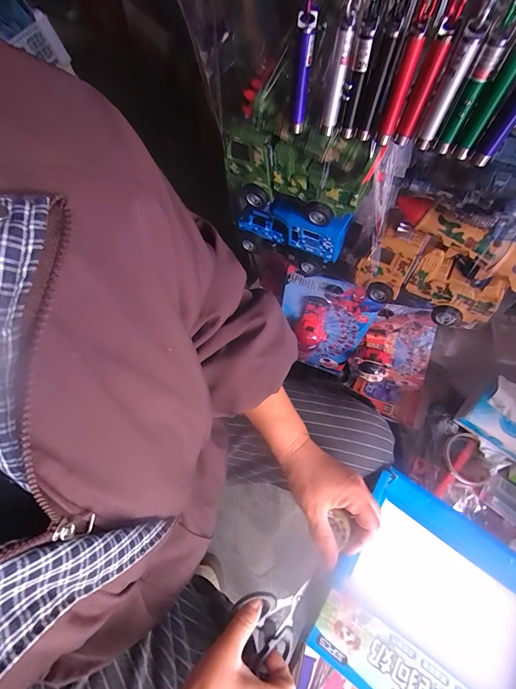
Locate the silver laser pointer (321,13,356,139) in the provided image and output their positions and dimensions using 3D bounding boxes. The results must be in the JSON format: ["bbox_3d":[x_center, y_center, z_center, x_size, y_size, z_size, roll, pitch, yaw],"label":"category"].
[{"bbox_3d":[0.055,-0.184,0.230,0.009,0.067,0.013,9,66,4],"label":"silver laser pointer"}]

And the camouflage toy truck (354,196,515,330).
[{"bbox_3d":[0.188,-0.077,0.342,0.148,0.105,0.051,33,70,14],"label":"camouflage toy truck"}]

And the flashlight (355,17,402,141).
[{"bbox_3d":[0.079,-0.173,0.222,0.010,0.068,0.013,11,66,5],"label":"flashlight"}]

